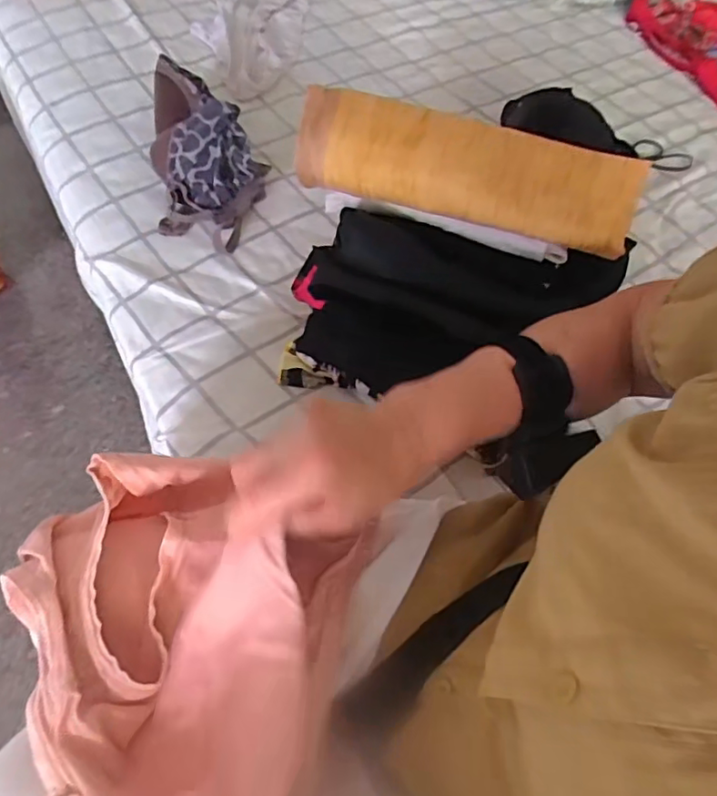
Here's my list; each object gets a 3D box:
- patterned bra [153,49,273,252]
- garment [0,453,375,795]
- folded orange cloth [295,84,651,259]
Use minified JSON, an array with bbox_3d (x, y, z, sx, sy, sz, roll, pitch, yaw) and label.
[{"bbox_3d":[-0.178,-0.297,0.675,0.127,0.074,0.261,-7,59,-10],"label":"patterned bra"},{"bbox_3d":[-0.115,0.132,0.331,0.206,0.085,0.231,17,61,5],"label":"garment"},{"bbox_3d":[0.092,-0.199,0.494,0.288,0.024,0.084,16,87,5],"label":"folded orange cloth"}]

